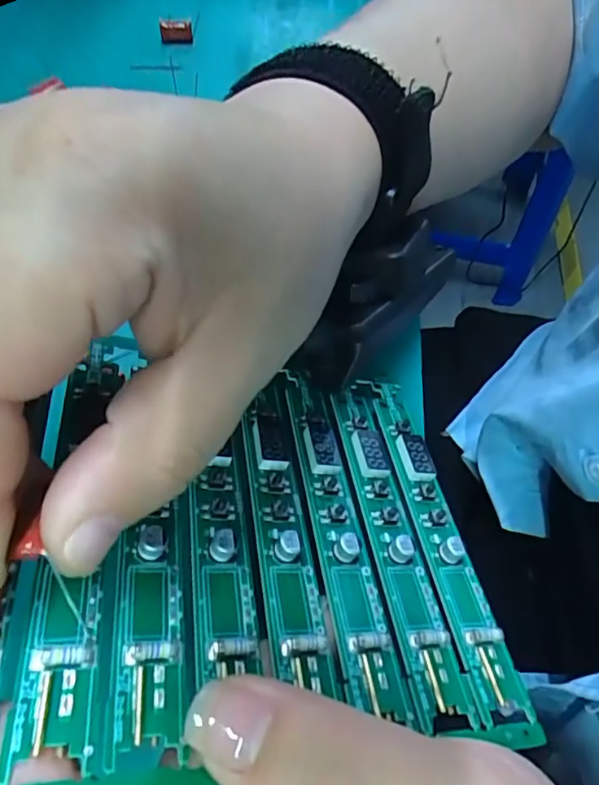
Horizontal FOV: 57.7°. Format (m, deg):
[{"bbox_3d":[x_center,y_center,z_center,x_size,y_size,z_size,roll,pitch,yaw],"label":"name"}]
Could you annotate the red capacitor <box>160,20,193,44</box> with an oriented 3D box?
[{"bbox_3d":[-0.064,-0.187,0.280,0.016,0.009,0.010,-11,66,-5],"label":"red capacitor"}]

